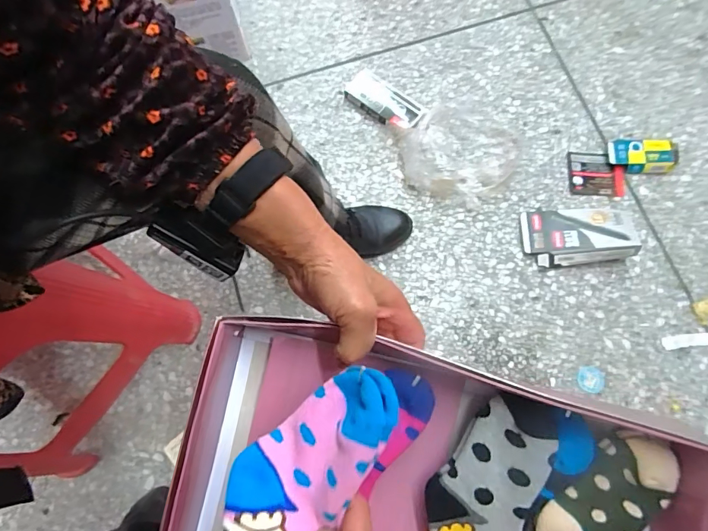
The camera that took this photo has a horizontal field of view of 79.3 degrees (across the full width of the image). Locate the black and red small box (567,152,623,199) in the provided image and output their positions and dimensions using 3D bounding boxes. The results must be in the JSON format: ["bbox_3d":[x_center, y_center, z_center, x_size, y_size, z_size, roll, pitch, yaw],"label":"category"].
[{"bbox_3d":[0.481,-0.180,0.846,0.102,0.010,0.090,5,76,2],"label":"black and red small box"}]

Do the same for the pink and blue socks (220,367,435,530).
[{"bbox_3d":[-0.019,0.113,0.251,0.144,0.030,0.060,-42,81,2],"label":"pink and blue socks"}]

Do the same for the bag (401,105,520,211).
[{"bbox_3d":[0.210,-0.225,0.849,0.215,0.030,0.201,20,77,6],"label":"bag"}]

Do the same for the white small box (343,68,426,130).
[{"bbox_3d":[0.061,-0.342,0.885,0.172,0.023,0.087,37,80,9],"label":"white small box"}]

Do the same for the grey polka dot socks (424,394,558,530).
[{"bbox_3d":[0.094,0.201,0.319,0.079,0.018,0.212,12,91,2],"label":"grey polka dot socks"}]

